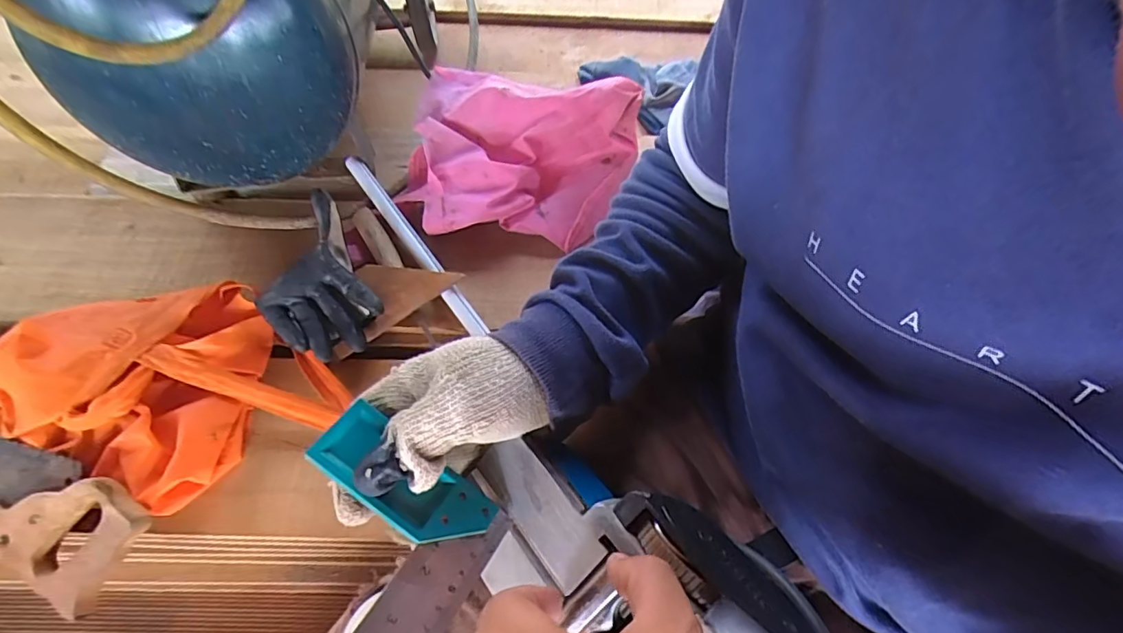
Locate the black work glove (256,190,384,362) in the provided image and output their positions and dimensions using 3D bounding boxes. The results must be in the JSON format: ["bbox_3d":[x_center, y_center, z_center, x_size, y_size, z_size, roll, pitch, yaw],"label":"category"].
[{"bbox_3d":[-0.273,-0.037,0.593,0.114,0.054,0.174,-26,63,-15],"label":"black work glove"}]

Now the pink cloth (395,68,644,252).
[{"bbox_3d":[-0.062,-0.208,0.662,0.280,0.117,0.230,16,61,9],"label":"pink cloth"}]

